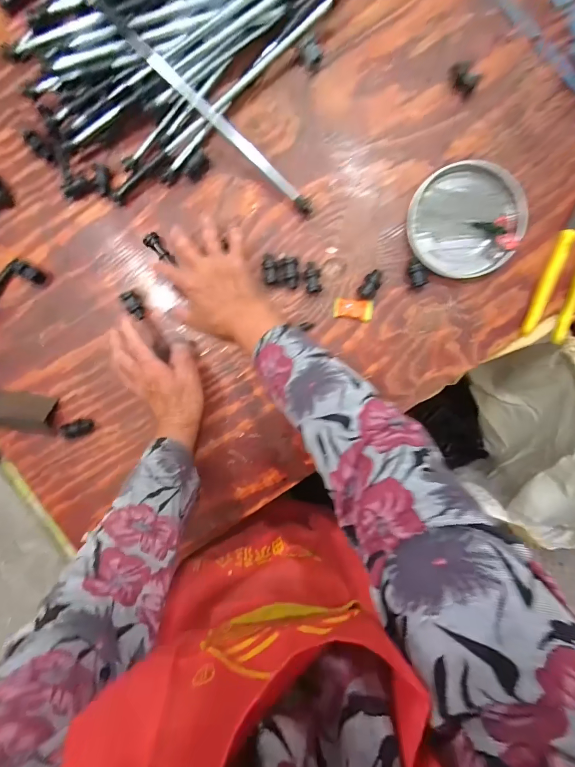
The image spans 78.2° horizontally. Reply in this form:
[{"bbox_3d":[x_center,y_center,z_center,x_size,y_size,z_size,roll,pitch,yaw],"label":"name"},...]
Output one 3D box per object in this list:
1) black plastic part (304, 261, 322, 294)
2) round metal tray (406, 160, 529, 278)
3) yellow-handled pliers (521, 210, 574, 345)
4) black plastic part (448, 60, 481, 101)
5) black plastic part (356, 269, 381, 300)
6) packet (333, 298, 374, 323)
[{"bbox_3d":[0.033,-0.136,0.455,0.021,0.017,0.037,-4,96,2],"label":"black plastic part"},{"bbox_3d":[0.223,-0.206,0.445,0.138,0.017,0.133,0,96,2],"label":"round metal tray"},{"bbox_3d":[0.355,-0.152,0.438,0.055,0.019,0.198,19,96,0],"label":"yellow-handled pliers"},{"bbox_3d":[0.211,-0.366,0.425,0.038,0.023,0.018,41,96,-2],"label":"black plastic part"},{"bbox_3d":[0.106,-0.125,0.452,0.022,0.017,0.039,35,96,-2],"label":"black plastic part"},{"bbox_3d":[0.086,-0.096,0.463,0.051,0.004,0.026,6,96,1],"label":"packet"}]

